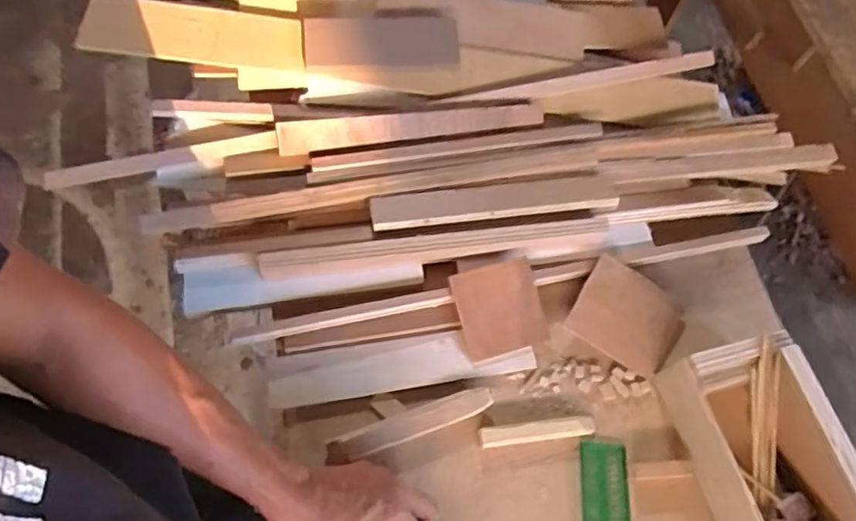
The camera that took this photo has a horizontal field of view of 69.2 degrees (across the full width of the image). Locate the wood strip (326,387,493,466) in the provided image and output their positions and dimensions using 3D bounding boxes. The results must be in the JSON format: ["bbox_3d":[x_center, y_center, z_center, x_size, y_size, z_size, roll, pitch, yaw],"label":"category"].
[{"bbox_3d":[-0.016,0.154,0.577,0.158,0.009,0.026,-17,67,-10],"label":"wood strip"}]

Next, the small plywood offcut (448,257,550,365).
[{"bbox_3d":[0.070,0.049,0.611,0.080,0.007,0.088,-16,102,5],"label":"small plywood offcut"}]

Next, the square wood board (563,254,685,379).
[{"bbox_3d":[0.202,0.056,0.625,0.102,0.008,0.085,32,86,8],"label":"square wood board"}]

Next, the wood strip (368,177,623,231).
[{"bbox_3d":[0.066,-0.060,0.636,0.245,0.013,0.039,-6,66,-5],"label":"wood strip"}]

